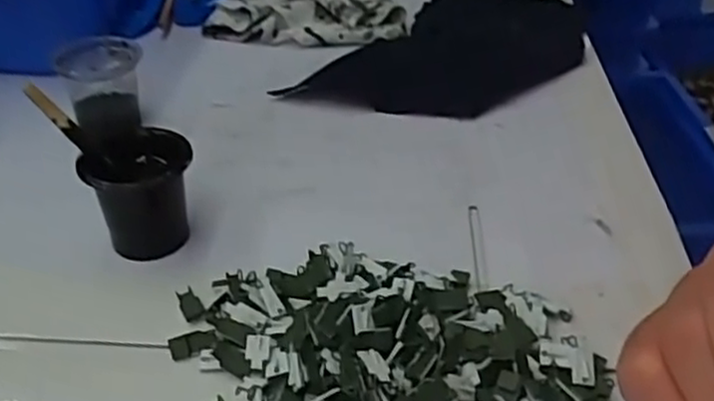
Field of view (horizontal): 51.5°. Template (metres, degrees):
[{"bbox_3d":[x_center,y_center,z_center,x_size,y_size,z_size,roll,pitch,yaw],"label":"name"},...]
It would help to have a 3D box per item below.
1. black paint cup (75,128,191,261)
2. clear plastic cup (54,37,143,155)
[{"bbox_3d":[-0.075,-0.001,0.261,0.034,0.036,0.034,0,36,0],"label":"black paint cup"},{"bbox_3d":[-0.112,-0.053,0.330,0.033,0.033,0.037,-18,40,-24],"label":"clear plastic cup"}]

